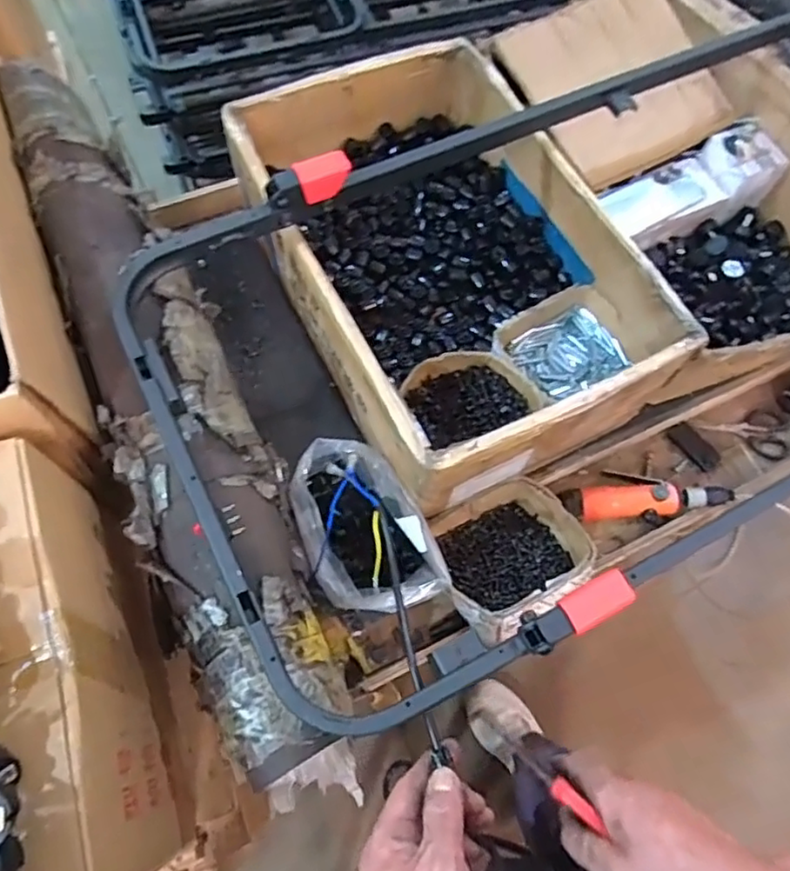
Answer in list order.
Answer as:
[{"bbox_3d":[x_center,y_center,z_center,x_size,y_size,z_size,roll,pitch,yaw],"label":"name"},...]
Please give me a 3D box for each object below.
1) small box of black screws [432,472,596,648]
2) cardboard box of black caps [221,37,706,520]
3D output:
[{"bbox_3d":[0.129,0.132,0.705,0.160,0.077,0.152,-27,70,-13],"label":"small box of black screws"},{"bbox_3d":[0.049,-0.223,0.781,0.346,0.170,0.553,-25,70,-13],"label":"cardboard box of black caps"}]

